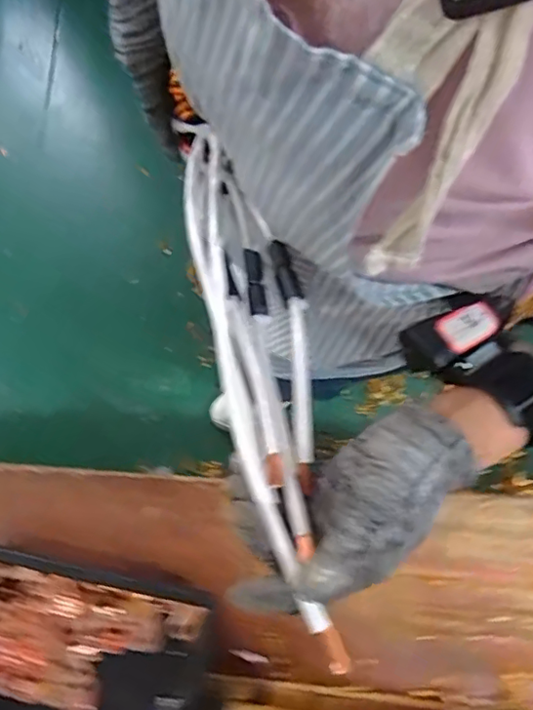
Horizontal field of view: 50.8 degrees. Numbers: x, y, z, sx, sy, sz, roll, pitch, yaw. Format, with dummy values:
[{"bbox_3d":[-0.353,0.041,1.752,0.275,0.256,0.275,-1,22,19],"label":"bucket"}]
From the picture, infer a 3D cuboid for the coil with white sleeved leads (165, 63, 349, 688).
[{"bbox_3d":[-0.005,-0.024,0.380,0.064,0.049,0.407,-12,62,-3],"label":"coil with white sleeved leads"}]

